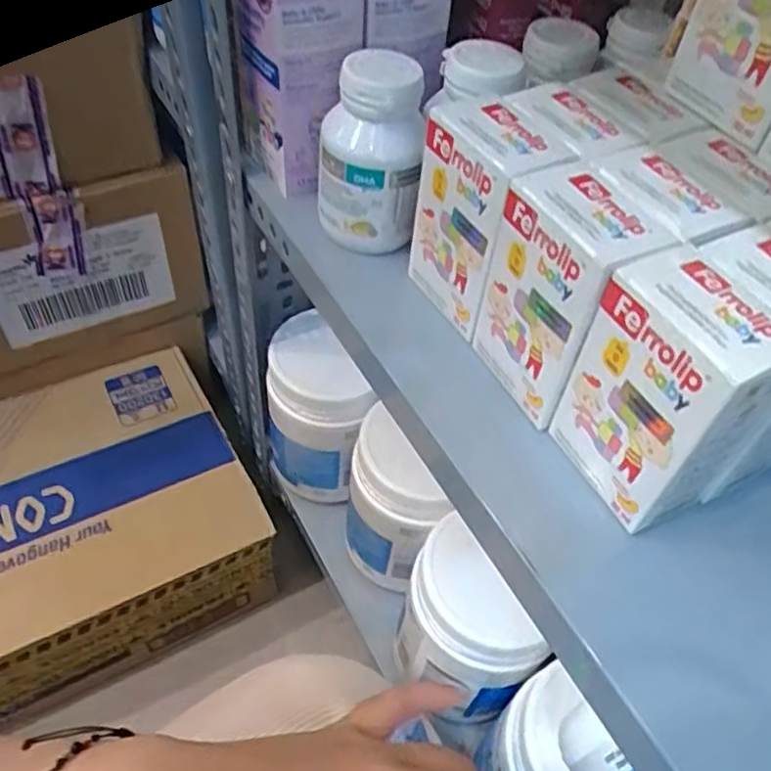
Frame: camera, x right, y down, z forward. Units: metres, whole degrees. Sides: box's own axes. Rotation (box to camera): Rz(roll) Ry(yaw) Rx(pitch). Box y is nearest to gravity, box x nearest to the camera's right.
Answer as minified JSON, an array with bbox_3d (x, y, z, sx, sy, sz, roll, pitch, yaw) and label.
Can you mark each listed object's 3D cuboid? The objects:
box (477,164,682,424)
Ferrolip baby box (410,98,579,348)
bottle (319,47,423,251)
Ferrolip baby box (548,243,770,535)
[{"bbox_3d":[0.072,-0.036,0.282,0.035,0.088,0.059,-17,54,-20],"label":"box"},{"bbox_3d":[0.046,-0.078,0.317,0.045,0.089,0.060,-25,57,-24],"label":"Ferrolip baby box"},{"bbox_3d":[-0.009,-0.114,0.343,0.050,0.088,0.045,2,50,-5],"label":"bottle"},{"bbox_3d":[0.103,0.004,0.252,0.038,0.088,0.059,-23,56,-23],"label":"Ferrolip baby box"}]

